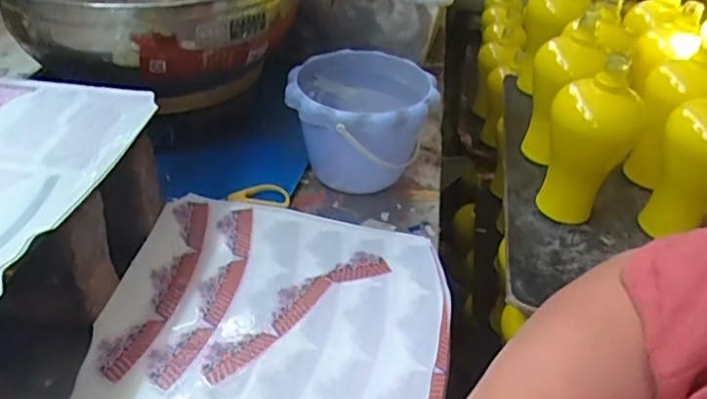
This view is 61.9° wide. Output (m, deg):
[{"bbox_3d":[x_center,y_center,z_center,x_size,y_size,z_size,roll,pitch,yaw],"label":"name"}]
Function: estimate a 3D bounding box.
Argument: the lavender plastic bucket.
[{"bbox_3d":[0.006,-0.078,0.645,0.146,0.118,0.154,3,38,-2],"label":"lavender plastic bucket"}]

